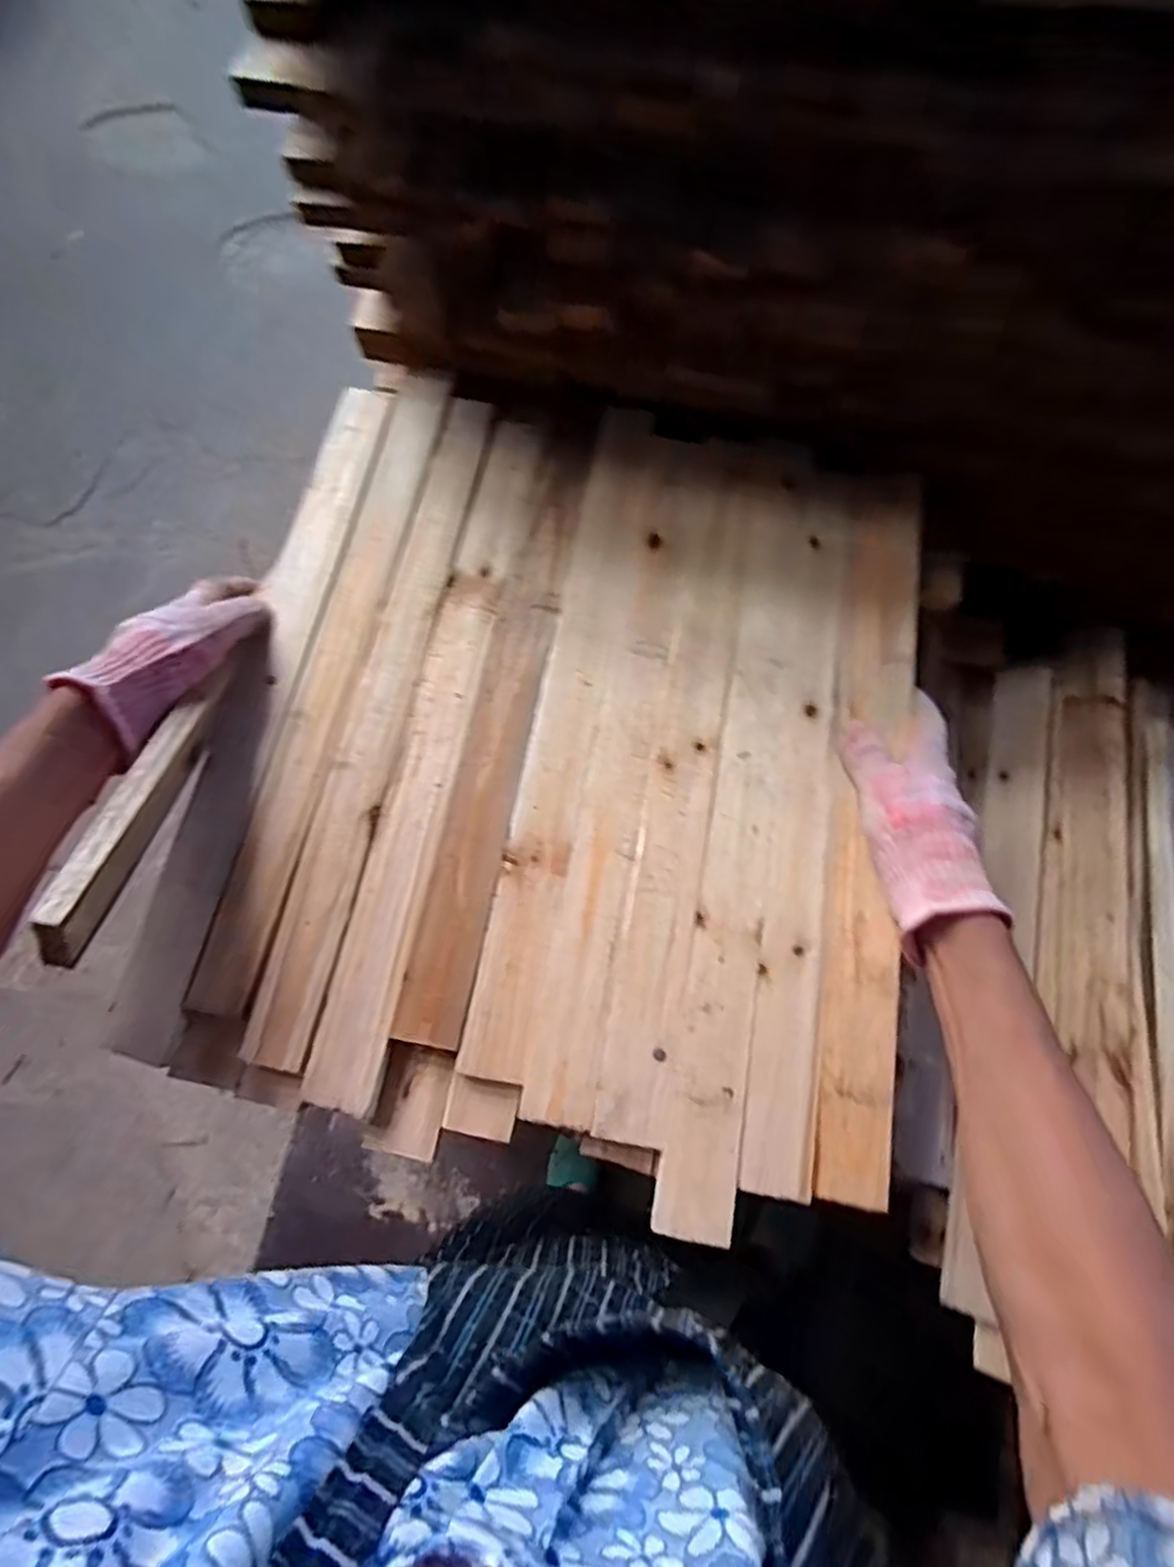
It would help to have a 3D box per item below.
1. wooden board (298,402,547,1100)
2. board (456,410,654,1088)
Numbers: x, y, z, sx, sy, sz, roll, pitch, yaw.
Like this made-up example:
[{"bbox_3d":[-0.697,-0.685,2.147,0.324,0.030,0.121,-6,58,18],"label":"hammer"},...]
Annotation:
[{"bbox_3d":[-0.098,-0.046,0.470,0.042,0.011,0.493,11,72,1],"label":"wooden board"},{"bbox_3d":[-0.009,-0.059,0.474,0.041,0.010,0.489,12,72,1],"label":"board"}]

